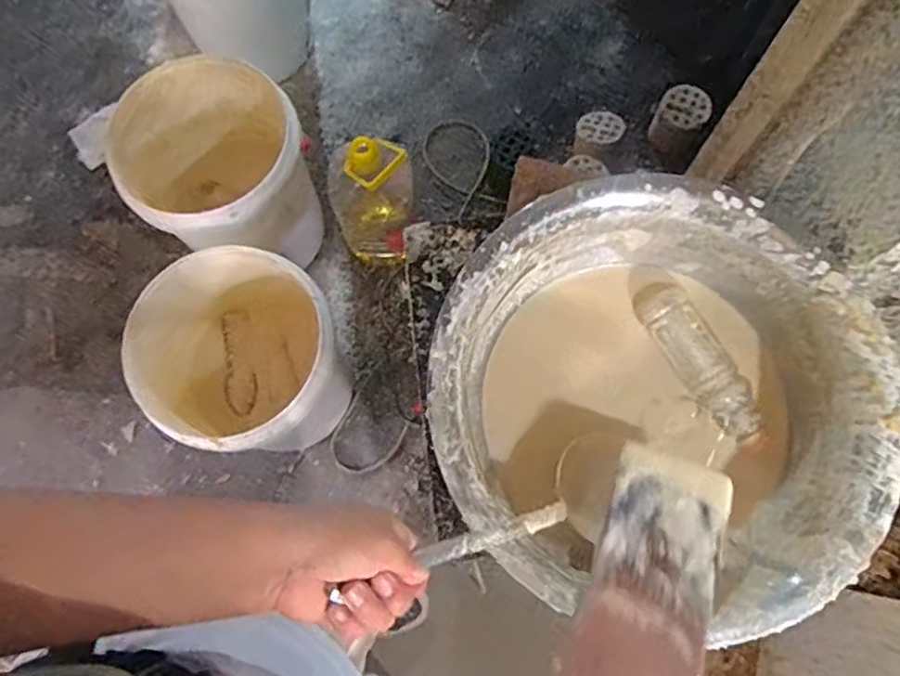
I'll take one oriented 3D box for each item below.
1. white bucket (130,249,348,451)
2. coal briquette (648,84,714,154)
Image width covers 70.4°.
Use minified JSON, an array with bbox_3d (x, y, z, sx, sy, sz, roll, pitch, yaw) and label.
[{"bbox_3d":[-0.338,0.044,1.108,0.315,0.338,0.300,0,75,1],"label":"white bucket"},{"bbox_3d":[0.484,-0.462,1.351,0.097,0.107,0.101,0,75,1],"label":"coal briquette"}]

